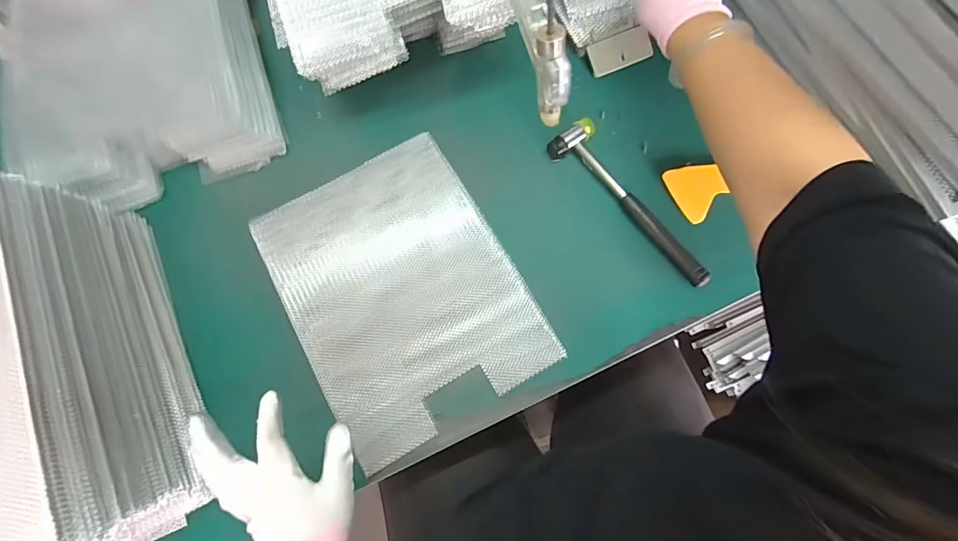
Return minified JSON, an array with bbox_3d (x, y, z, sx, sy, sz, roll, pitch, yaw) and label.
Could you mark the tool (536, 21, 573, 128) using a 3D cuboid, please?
[{"bbox_3d":[0.033,-0.087,0.203,0.013,0.050,0.019,-7,75,0],"label":"tool"}]

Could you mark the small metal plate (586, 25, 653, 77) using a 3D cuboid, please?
[{"bbox_3d":[0.188,-0.292,0.586,0.087,0.006,0.043,-22,89,-4],"label":"small metal plate"}]

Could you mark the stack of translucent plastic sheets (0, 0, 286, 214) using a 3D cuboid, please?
[{"bbox_3d":[-0.426,-0.264,0.556,0.280,0.086,0.341,-17,75,-2],"label":"stack of translucent plastic sheets"}]

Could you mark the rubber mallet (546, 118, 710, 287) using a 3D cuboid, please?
[{"bbox_3d":[0.178,-0.076,0.532,0.063,0.022,0.243,-33,76,-7],"label":"rubber mallet"}]

